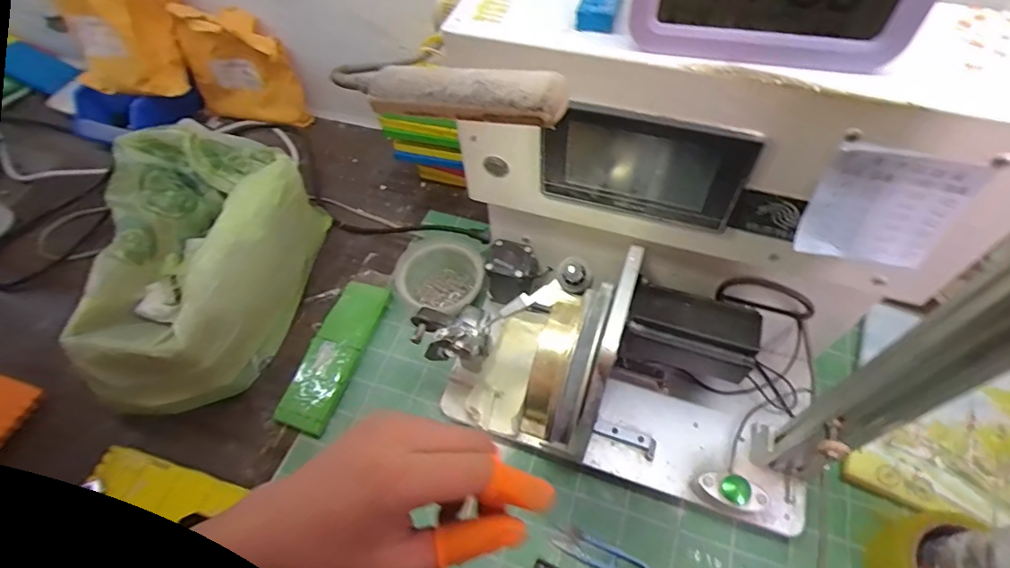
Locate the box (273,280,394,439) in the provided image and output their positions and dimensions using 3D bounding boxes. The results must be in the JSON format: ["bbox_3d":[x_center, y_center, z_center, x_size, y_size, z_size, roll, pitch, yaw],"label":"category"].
[{"bbox_3d":[-0.190,0.075,0.568,0.059,0.020,0.179,13,58,11],"label":"box"}]

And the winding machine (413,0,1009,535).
[{"bbox_3d":[0.117,0.005,0.388,0.339,0.332,0.220,11,58,10],"label":"winding machine"}]

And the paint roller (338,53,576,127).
[{"bbox_3d":[-0.031,-0.089,0.229,0.121,0.025,0.024,16,59,12],"label":"paint roller"}]

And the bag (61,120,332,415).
[{"bbox_3d":[-0.331,-0.028,0.578,0.204,0.131,0.309,-10,57,-4],"label":"bag"}]

